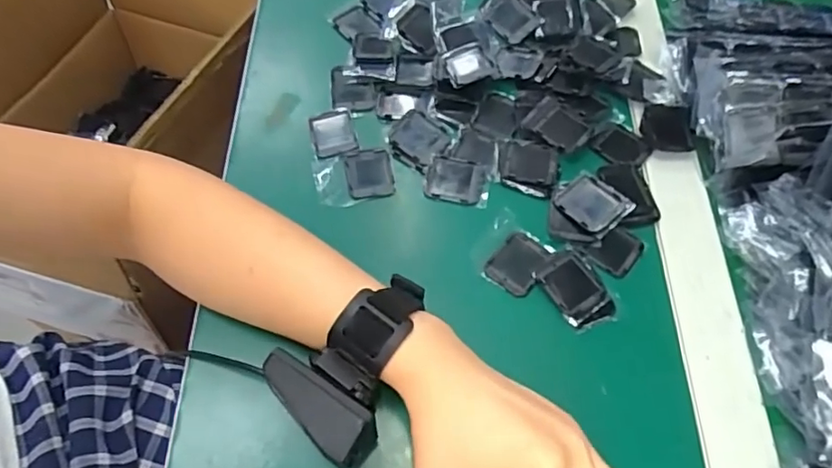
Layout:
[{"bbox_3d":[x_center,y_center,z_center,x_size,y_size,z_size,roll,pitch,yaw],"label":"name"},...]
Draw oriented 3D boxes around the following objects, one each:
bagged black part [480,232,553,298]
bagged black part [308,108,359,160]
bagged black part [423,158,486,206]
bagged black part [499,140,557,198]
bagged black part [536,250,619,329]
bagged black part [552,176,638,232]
[{"bbox_3d":[0.067,0.018,0.375,0.032,0.007,0.042,31,67,14],"label":"bagged black part"},{"bbox_3d":[-0.061,-0.075,0.421,0.032,0.004,0.041,-15,64,-8],"label":"bagged black part"},{"bbox_3d":[0.027,-0.037,0.402,0.040,0.006,0.032,13,64,6],"label":"bagged black part"},{"bbox_3d":[0.079,-0.048,0.403,0.041,0.004,0.036,12,64,6],"label":"bagged black part"},{"bbox_3d":[0.101,0.037,0.363,0.033,0.006,0.049,-31,67,-15],"label":"bagged black part"},{"bbox_3d":[0.118,-0.021,0.384,0.034,0.004,0.045,-40,55,-7],"label":"bagged black part"}]

